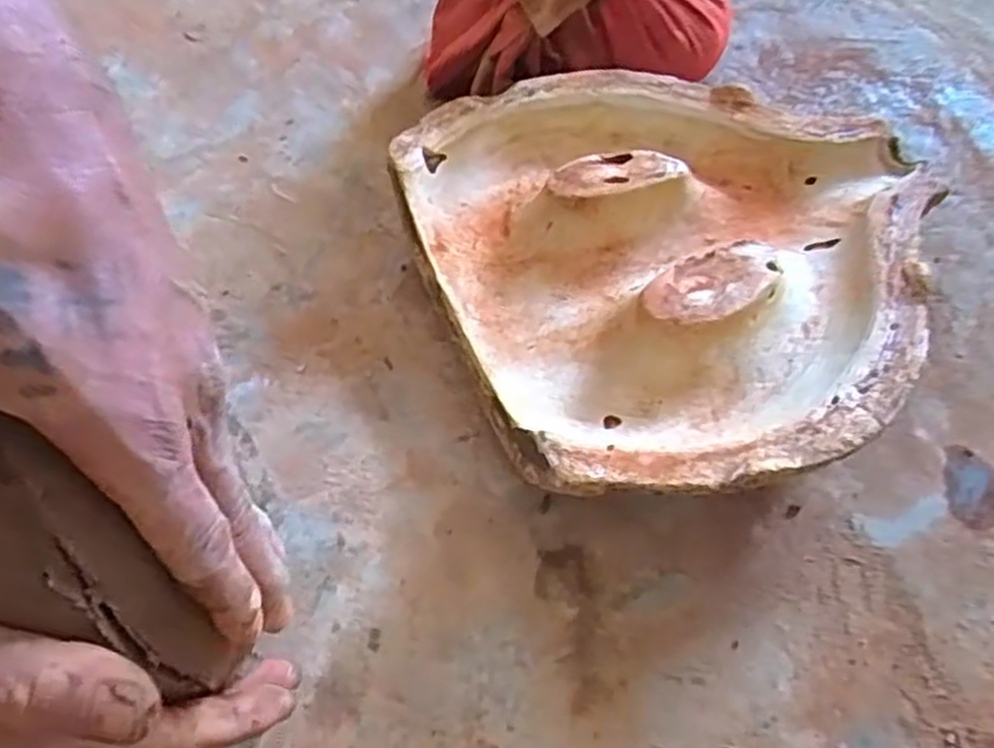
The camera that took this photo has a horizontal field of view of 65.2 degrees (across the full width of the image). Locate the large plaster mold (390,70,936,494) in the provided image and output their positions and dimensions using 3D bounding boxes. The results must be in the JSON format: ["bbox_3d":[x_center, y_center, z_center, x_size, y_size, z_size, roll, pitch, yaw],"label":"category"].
[{"bbox_3d":[0.100,-0.065,0.410,0.259,0.069,0.281,-19,57,-8],"label":"large plaster mold"}]

